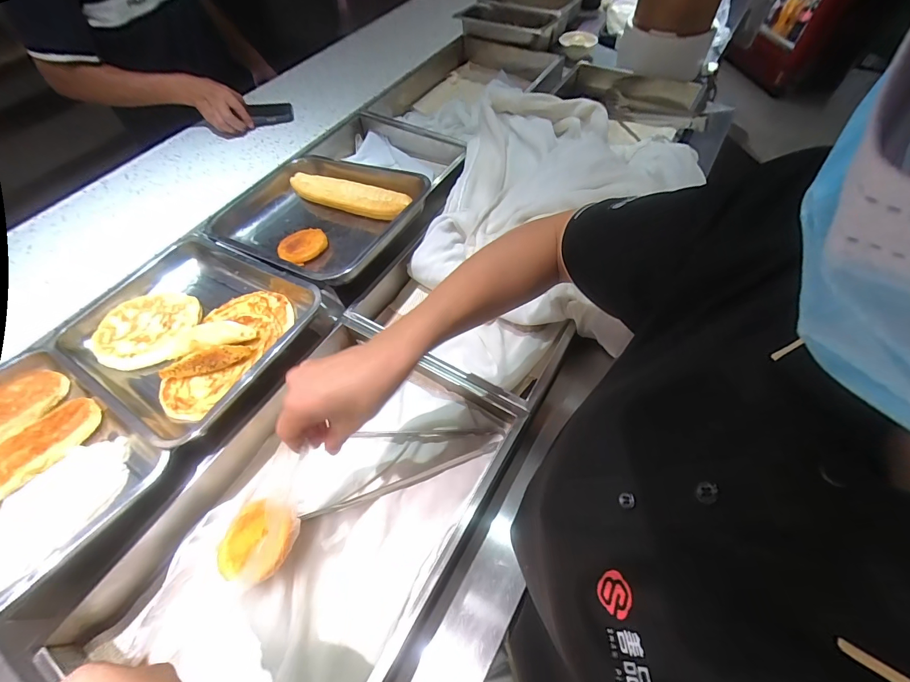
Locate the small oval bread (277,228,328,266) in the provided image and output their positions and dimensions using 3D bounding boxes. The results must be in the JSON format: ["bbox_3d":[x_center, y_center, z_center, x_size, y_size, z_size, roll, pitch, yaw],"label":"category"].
[{"bbox_3d":[-0.252,-0.160,0.636,0.080,0.019,0.075,-36,63,-19],"label":"small oval bread"}]

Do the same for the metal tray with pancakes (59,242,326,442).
[{"bbox_3d":[-0.379,-0.025,0.545,0.349,0.051,0.255,27,62,18],"label":"metal tray with pancakes"}]

